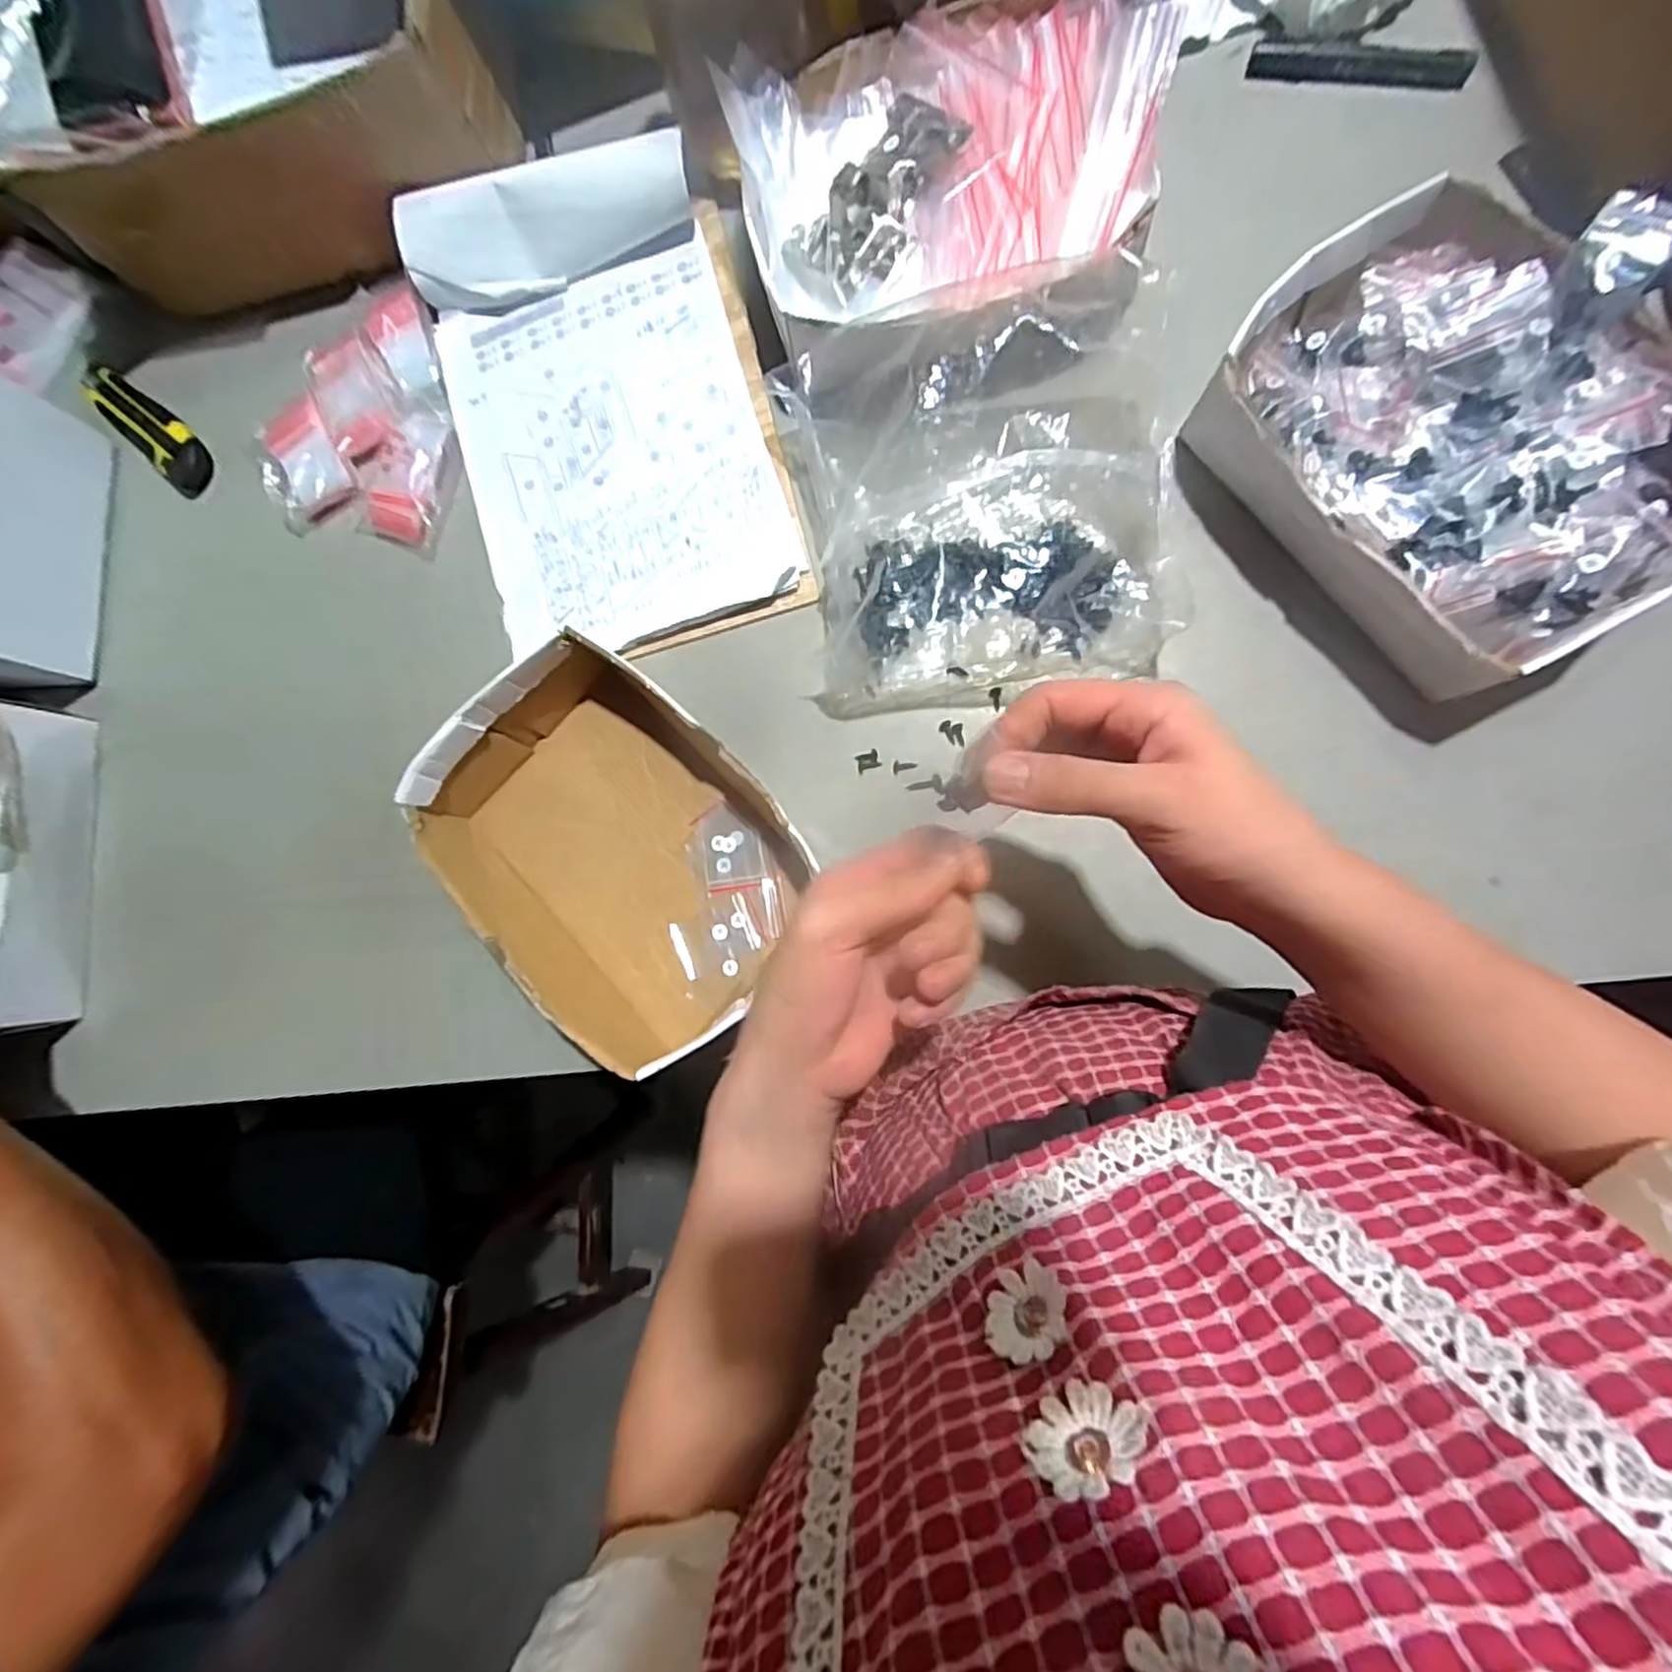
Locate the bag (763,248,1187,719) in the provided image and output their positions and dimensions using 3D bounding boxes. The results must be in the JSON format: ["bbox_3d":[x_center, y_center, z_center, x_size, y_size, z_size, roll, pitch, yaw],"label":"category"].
[{"bbox_3d":[0.084,-0.203,0.421,0.228,0.097,0.222,-8,83,8],"label":"bag"}]

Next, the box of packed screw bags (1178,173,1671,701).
[{"bbox_3d":[0.353,-0.225,0.401,0.205,0.060,0.258,-32,80,4],"label":"box of packed screw bags"}]

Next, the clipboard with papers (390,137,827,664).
[{"bbox_3d":[-0.161,-0.294,0.499,0.221,0.037,0.338,-16,89,7],"label":"clipboard with papers"}]

